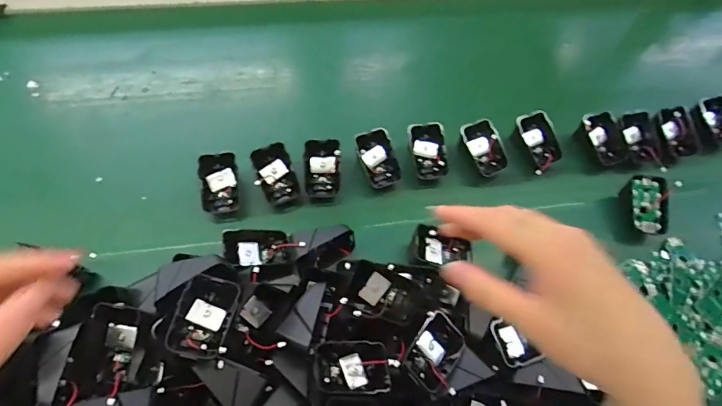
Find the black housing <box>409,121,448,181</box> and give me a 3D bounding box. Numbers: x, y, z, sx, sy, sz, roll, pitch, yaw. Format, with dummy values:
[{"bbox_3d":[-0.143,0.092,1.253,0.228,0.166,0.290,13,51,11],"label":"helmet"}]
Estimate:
[{"bbox_3d":[0.083,-0.065,0.521,0.044,0.032,0.063,-1,63,-6],"label":"black housing"}]

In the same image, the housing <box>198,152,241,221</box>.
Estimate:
[{"bbox_3d":[-0.161,-0.020,0.481,0.047,0.042,0.064,-12,62,-9],"label":"housing"}]

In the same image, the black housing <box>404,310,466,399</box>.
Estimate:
[{"bbox_3d":[0.070,0.141,0.394,0.046,0.031,0.070,31,64,11],"label":"black housing"}]

